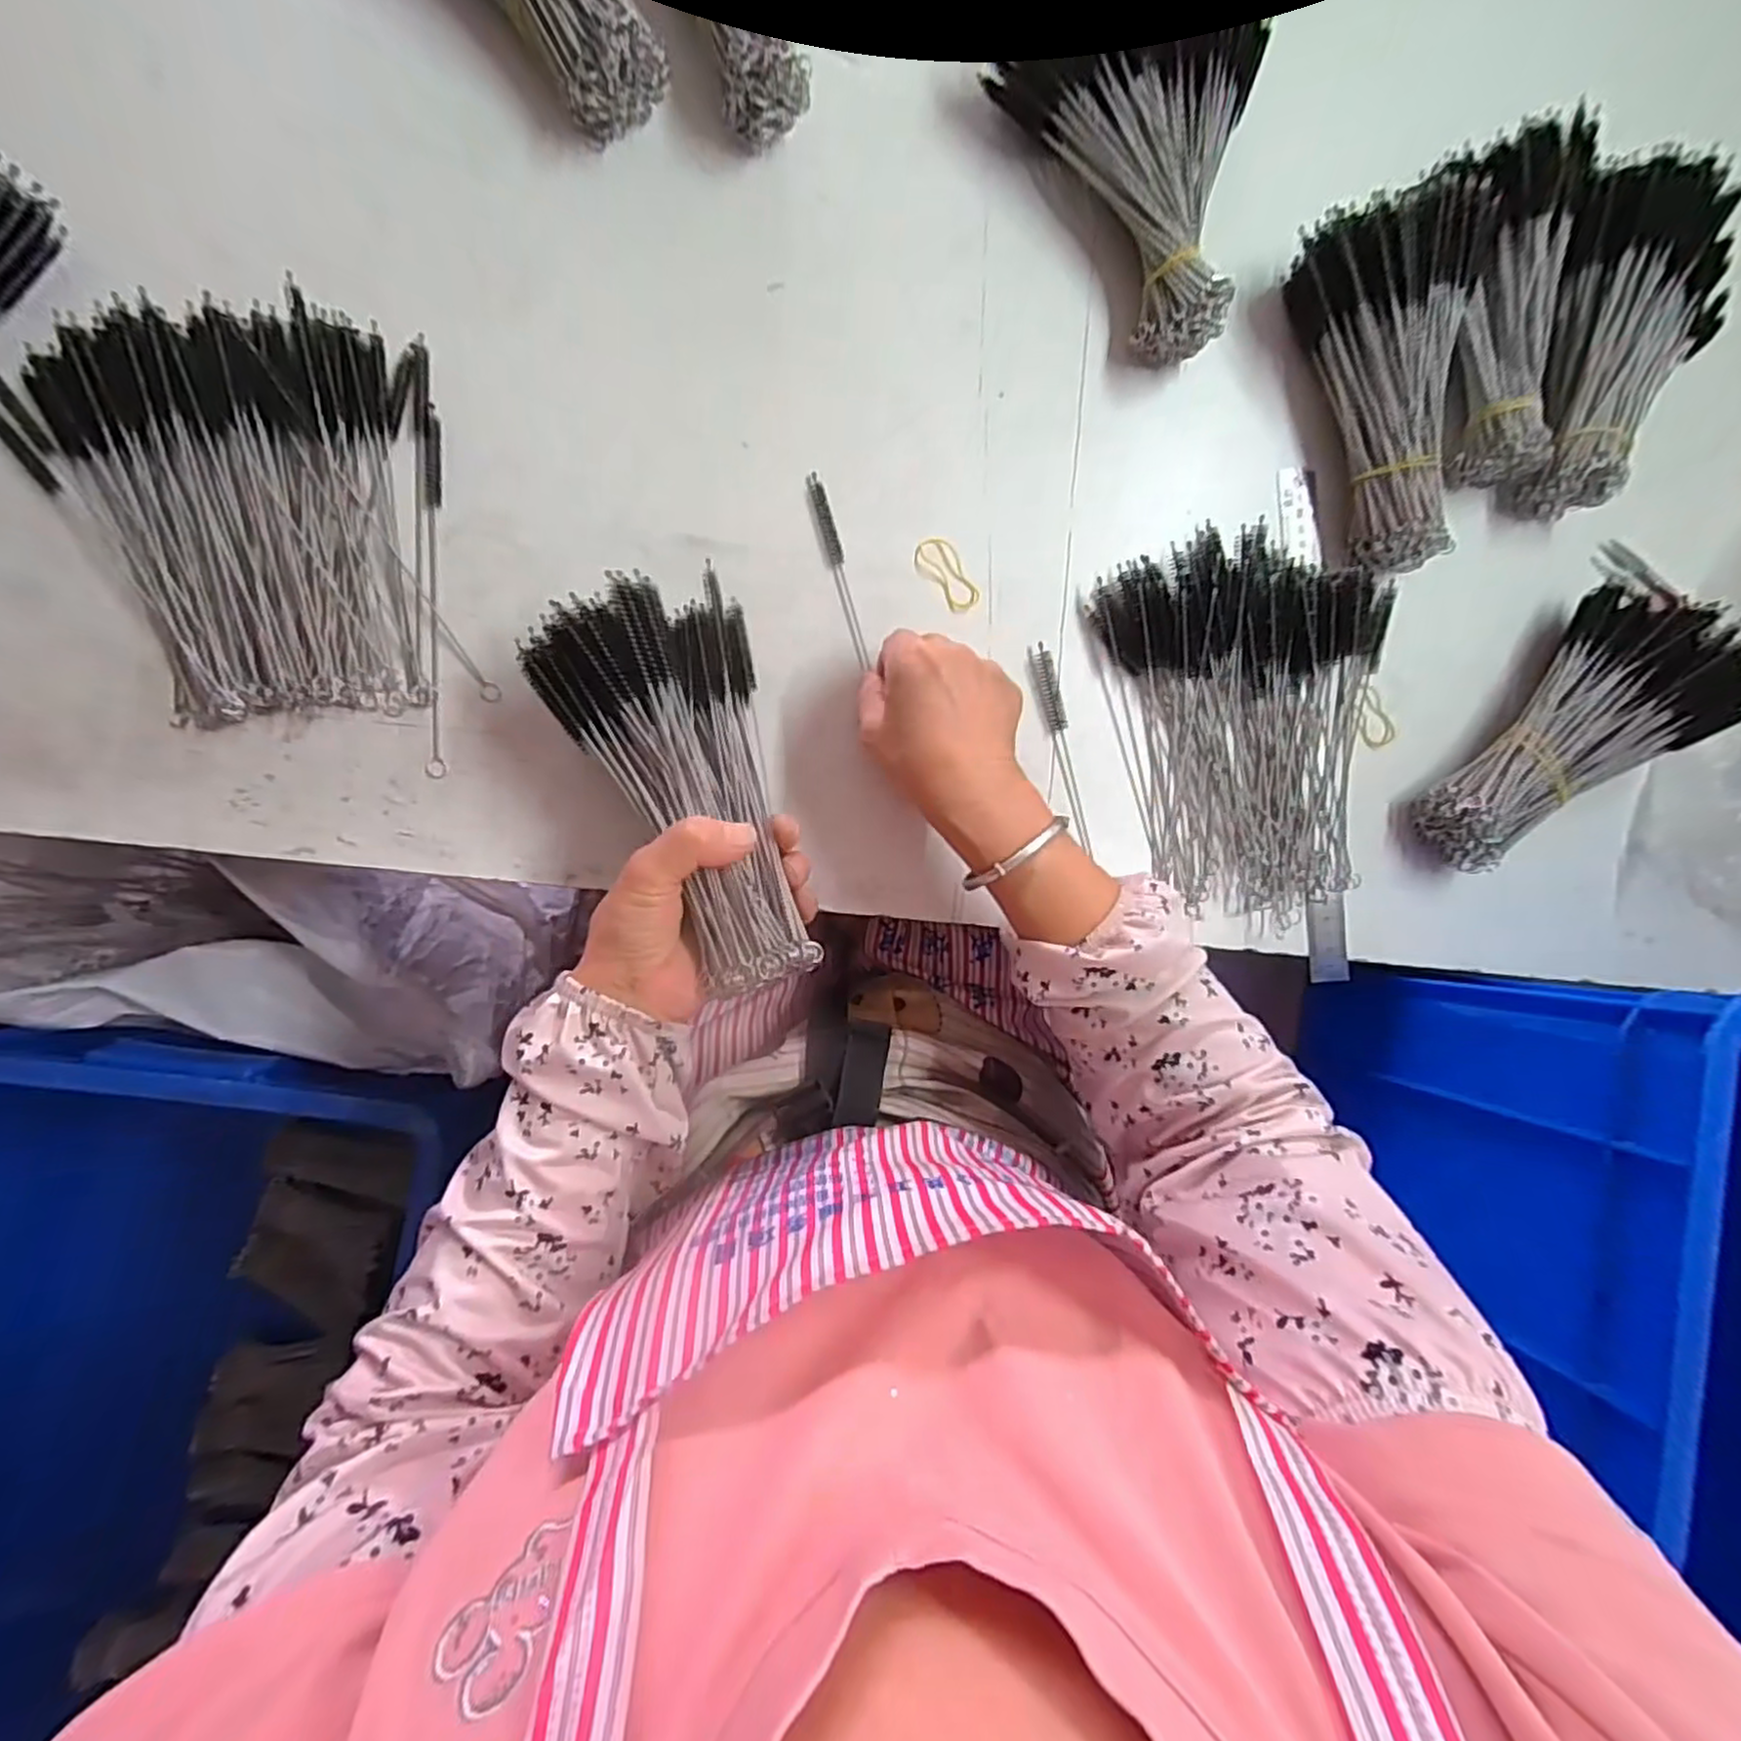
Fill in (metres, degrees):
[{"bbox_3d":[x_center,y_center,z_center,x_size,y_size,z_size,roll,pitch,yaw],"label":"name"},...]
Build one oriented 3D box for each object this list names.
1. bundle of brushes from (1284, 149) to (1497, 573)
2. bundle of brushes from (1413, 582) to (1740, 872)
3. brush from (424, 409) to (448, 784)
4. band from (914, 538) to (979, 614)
[{"bbox_3d":[0.323,-0.292,0.446,0.087,0.070,0.206,-8,90,-9],"label":"bundle of brushes"},{"bbox_3d":[0.438,-0.091,0.457,0.212,0.069,0.105,-33,93,-8],"label":"bundle of brushes"},{"bbox_3d":[-0.233,-0.149,0.392,0.009,0.006,0.197,-1,89,-8],"label":"brush"},{"bbox_3d":[0.047,-0.178,0.437,0.026,0.004,0.049,-41,94,-7],"label":"band"}]

